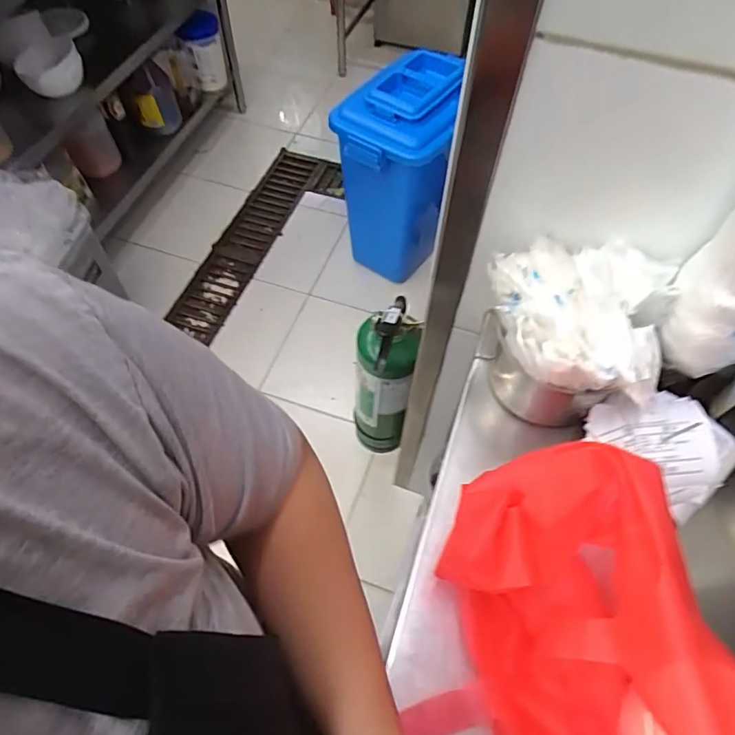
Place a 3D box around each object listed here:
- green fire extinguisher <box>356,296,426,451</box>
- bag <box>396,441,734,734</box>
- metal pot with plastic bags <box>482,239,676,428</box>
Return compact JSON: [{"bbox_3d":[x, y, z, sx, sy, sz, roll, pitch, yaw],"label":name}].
[{"bbox_3d":[0.033,0.051,1.081,0.115,0.464,0.113,1,56,-1],"label":"green fire extinguisher"},{"bbox_3d":[0.181,0.250,0.386,0.227,0.162,0.352,-27,61,-18],"label":"bag"},{"bbox_3d":[0.210,-0.028,0.558,0.169,0.171,0.152,8,56,4],"label":"metal pot with plastic bags"}]

